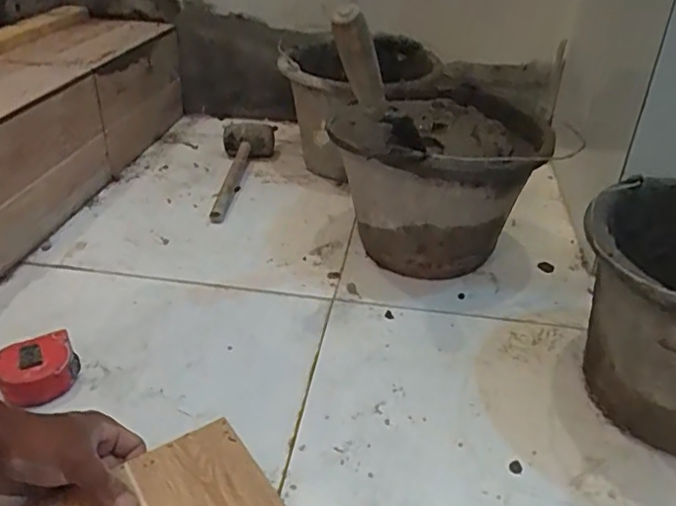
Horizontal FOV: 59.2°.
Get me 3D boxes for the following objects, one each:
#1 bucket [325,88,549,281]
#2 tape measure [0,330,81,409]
[{"bbox_3d":[0.132,-0.094,0.823,0.251,0.227,0.251,1,33,-1],"label":"bucket"},{"bbox_3d":[-0.314,0.124,0.628,0.076,0.041,0.074,-19,38,-29],"label":"tape measure"}]

